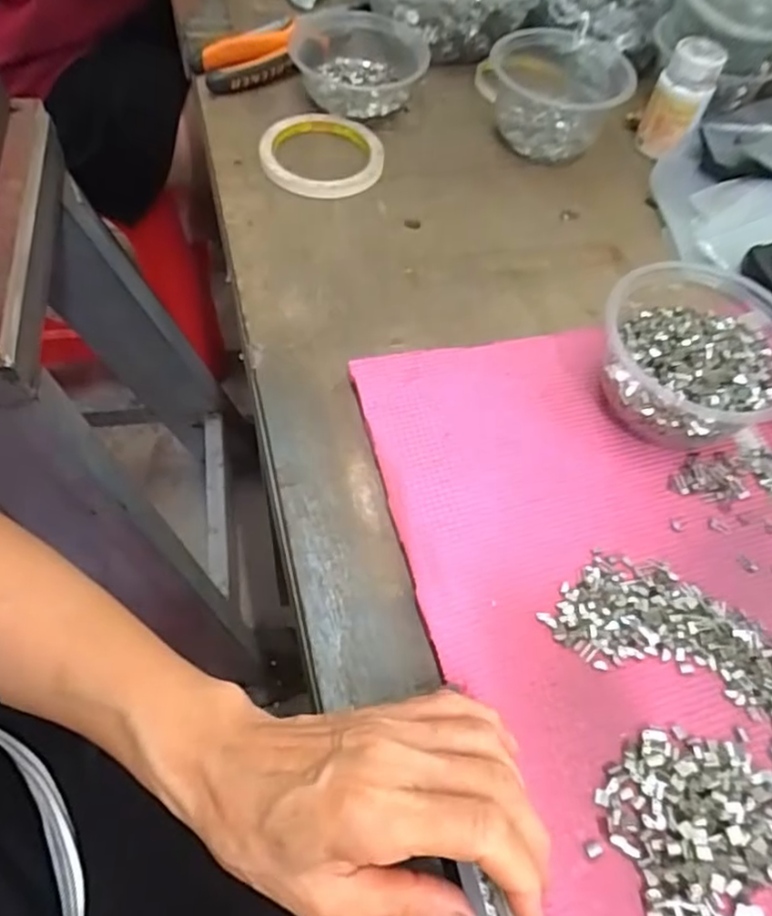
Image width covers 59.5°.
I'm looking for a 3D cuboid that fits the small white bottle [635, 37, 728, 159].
[{"bbox_3d":[0.240,-0.294,0.555,0.046,0.075,0.048,25,59,9],"label":"small white bottle"}]

